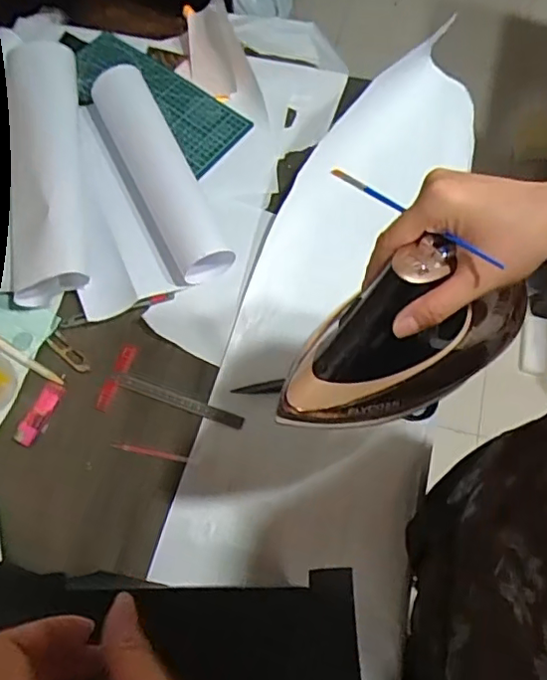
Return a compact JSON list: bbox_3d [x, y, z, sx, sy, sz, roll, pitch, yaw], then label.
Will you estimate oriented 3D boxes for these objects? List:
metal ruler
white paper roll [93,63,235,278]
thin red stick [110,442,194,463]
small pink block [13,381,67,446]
[{"bbox_3d":[-0.114,0.070,0.679,0.164,0.006,0.017,18,68,7],"label":"metal ruler"},{"bbox_3d":[-0.150,-0.220,0.761,0.081,0.059,0.328,-25,70,-11],"label":"white paper roll"},{"bbox_3d":[-0.137,0.126,0.651,0.093,0.004,0.007,11,67,4],"label":"thin red stick"},{"bbox_3d":[-0.269,0.084,0.668,0.027,0.004,0.078,22,68,8],"label":"small pink block"}]

